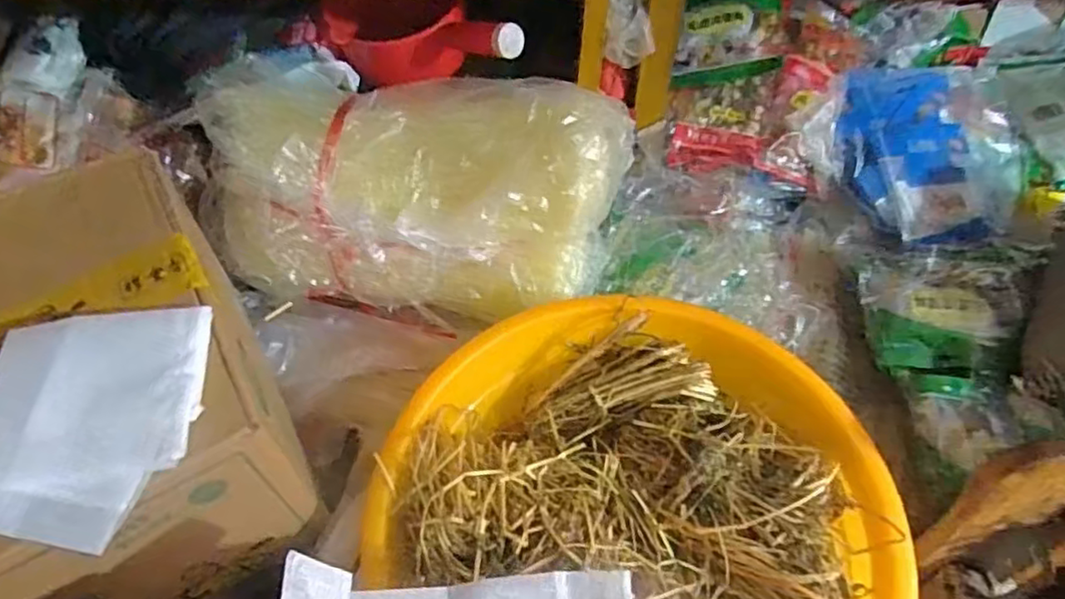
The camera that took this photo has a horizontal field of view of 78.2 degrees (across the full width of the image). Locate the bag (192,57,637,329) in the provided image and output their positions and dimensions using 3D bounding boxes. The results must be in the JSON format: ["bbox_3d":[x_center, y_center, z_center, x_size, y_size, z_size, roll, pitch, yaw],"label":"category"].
[{"bbox_3d":[-0.146,-0.126,0.720,0.454,0.202,0.208,12,54,7],"label":"bag"}]

